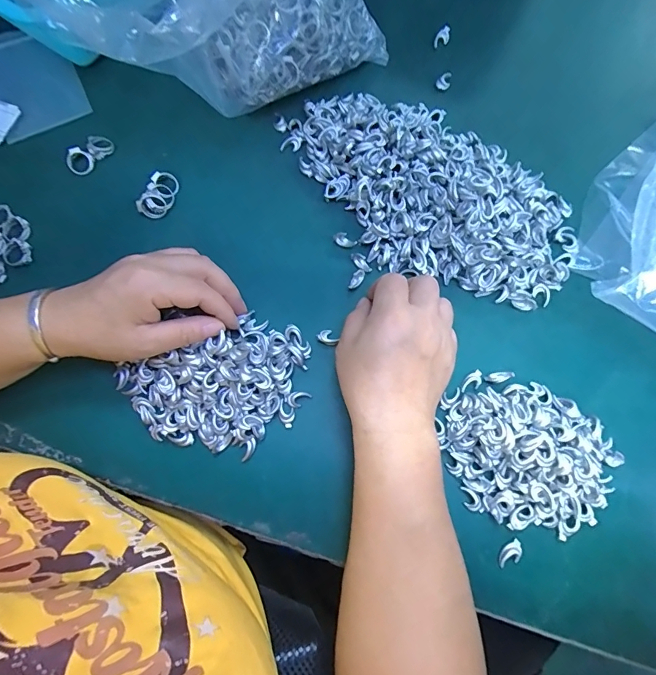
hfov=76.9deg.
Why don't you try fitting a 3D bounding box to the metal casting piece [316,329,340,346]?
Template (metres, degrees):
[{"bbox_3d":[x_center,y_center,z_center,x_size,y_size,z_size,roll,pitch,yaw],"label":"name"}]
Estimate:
[{"bbox_3d":[0.000,0.001,0.333,0.012,0.006,0.015,-41,79,-9],"label":"metal casting piece"}]

